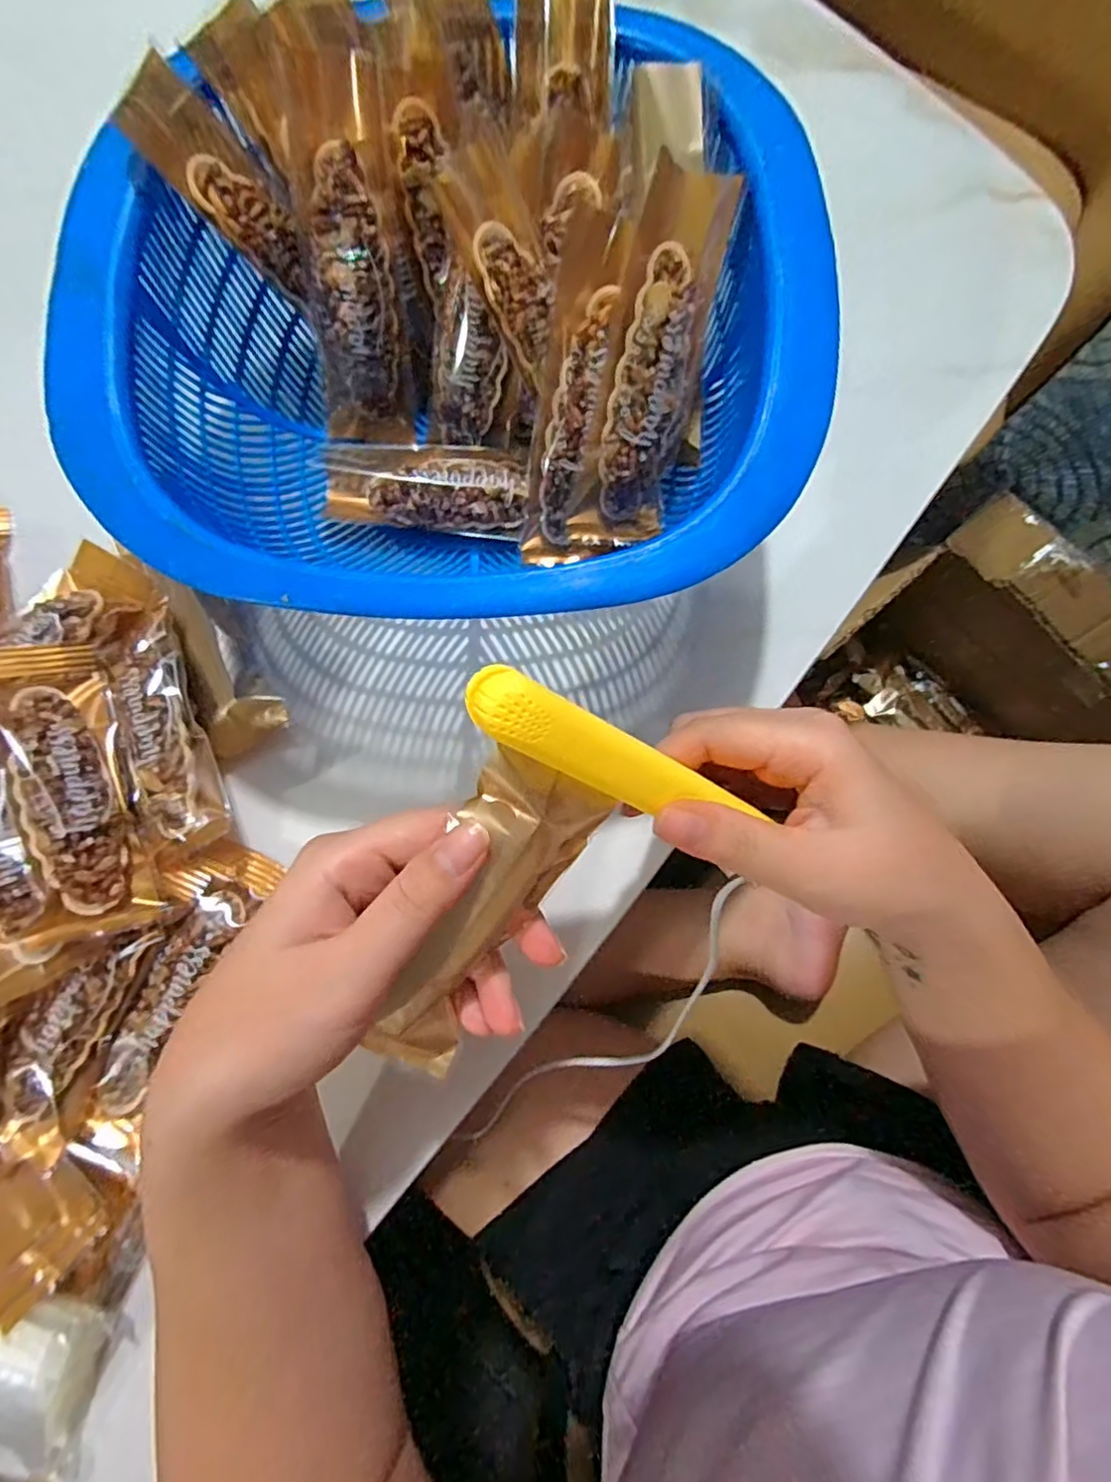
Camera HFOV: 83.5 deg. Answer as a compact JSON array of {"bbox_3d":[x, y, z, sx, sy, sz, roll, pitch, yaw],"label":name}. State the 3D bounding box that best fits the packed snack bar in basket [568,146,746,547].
[{"bbox_3d":[0.042,-0.157,0.270,0.041,0.031,0.140,14,115,3],"label":"packed snack bar in basket"}]

